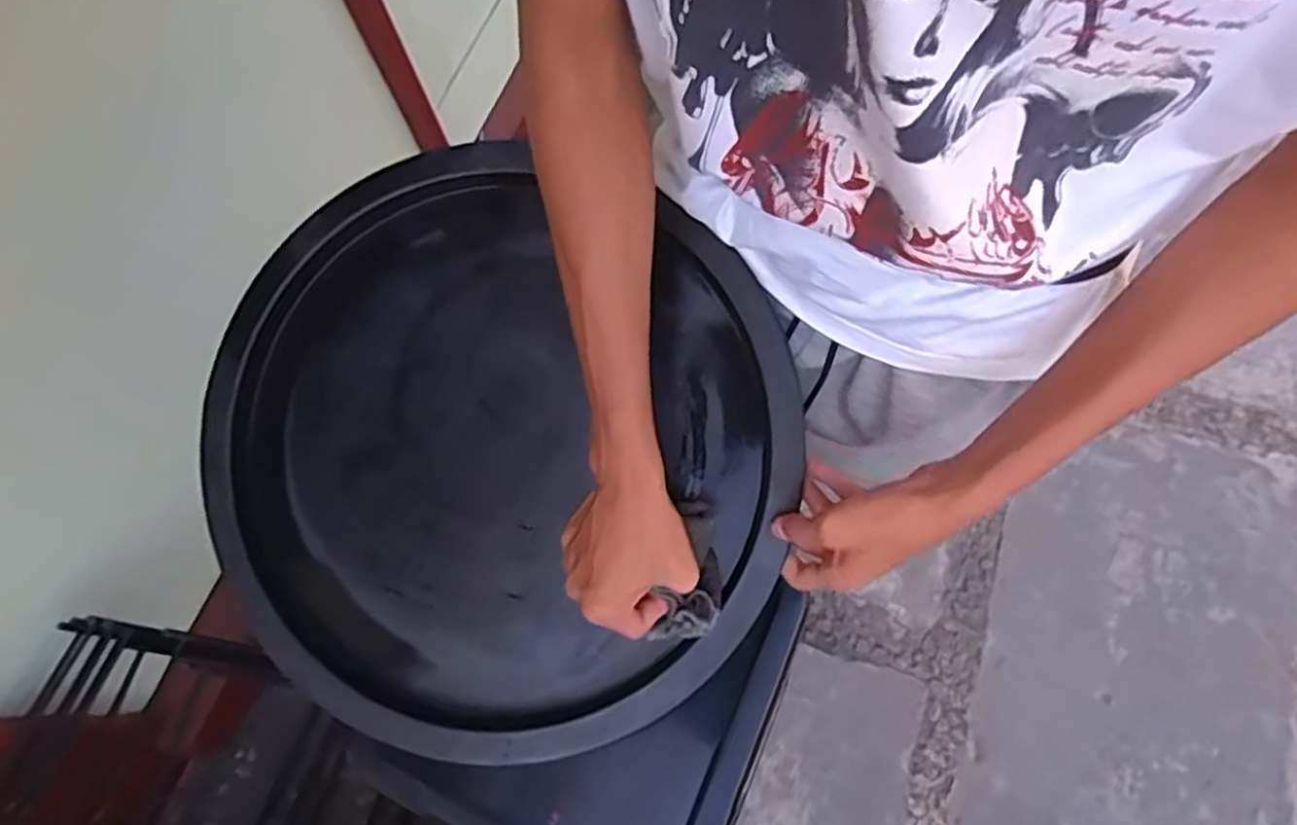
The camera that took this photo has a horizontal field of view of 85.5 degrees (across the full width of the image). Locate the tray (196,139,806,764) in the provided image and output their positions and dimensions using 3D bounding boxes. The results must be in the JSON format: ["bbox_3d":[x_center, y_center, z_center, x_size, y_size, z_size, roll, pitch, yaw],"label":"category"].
[{"bbox_3d":[-0.123,0.031,0.549,0.444,0.040,0.430,-1,84,7],"label":"tray"}]

